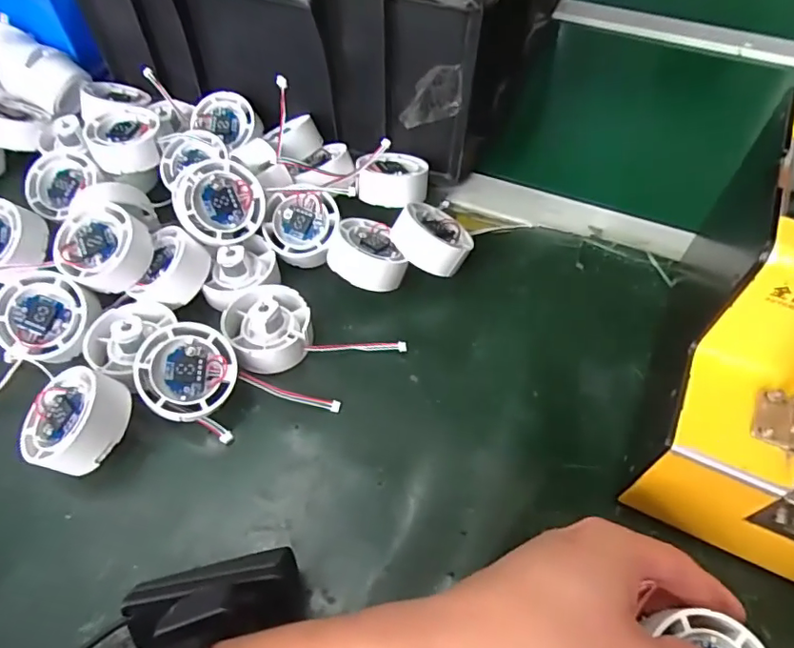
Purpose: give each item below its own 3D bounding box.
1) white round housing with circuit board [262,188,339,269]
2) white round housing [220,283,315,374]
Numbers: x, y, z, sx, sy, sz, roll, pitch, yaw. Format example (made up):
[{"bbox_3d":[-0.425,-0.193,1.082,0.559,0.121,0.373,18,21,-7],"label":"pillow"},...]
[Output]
[{"bbox_3d":[-0.067,-0.068,0.385,0.050,0.024,0.053,0,85,0],"label":"white round housing with circuit board"},{"bbox_3d":[-0.083,-0.002,0.352,0.051,0.034,0.060,-24,58,-16],"label":"white round housing"}]

